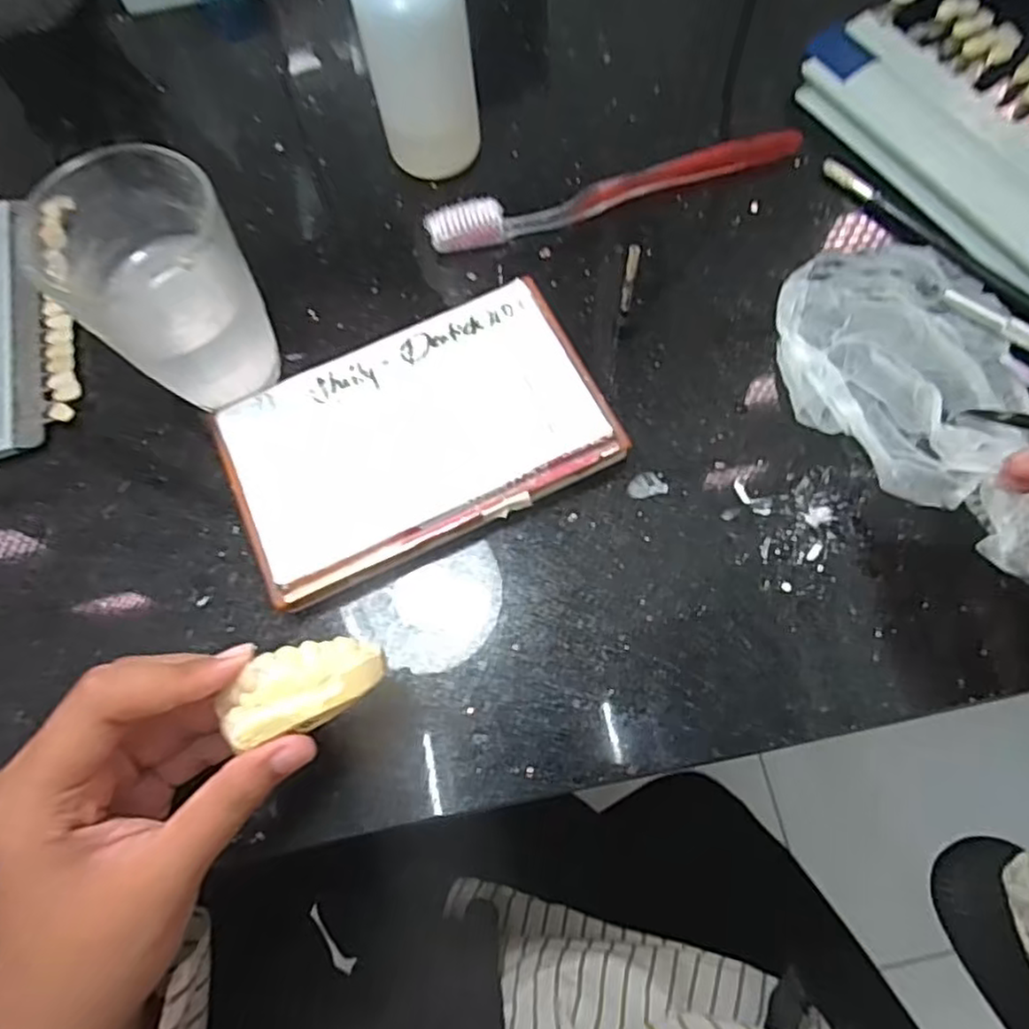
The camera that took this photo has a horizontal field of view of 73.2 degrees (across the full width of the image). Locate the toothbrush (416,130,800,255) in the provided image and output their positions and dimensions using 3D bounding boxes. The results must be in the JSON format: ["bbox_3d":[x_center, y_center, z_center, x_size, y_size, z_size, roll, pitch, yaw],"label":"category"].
[{"bbox_3d":[0.050,-0.161,0.341,0.189,0.011,0.019,-17,70,-3],"label":"toothbrush"}]

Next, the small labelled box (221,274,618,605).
[{"bbox_3d":[-0.041,-0.034,0.289,0.149,0.019,0.092,-25,70,-6],"label":"small labelled box"}]

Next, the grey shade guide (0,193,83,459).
[{"bbox_3d":[-0.246,-0.093,0.332,0.067,0.014,0.148,-14,70,-2],"label":"grey shade guide"}]

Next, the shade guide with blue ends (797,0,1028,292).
[{"bbox_3d":[0.223,-0.189,0.328,0.100,0.018,0.168,-36,72,-9],"label":"shade guide with blue ends"}]

